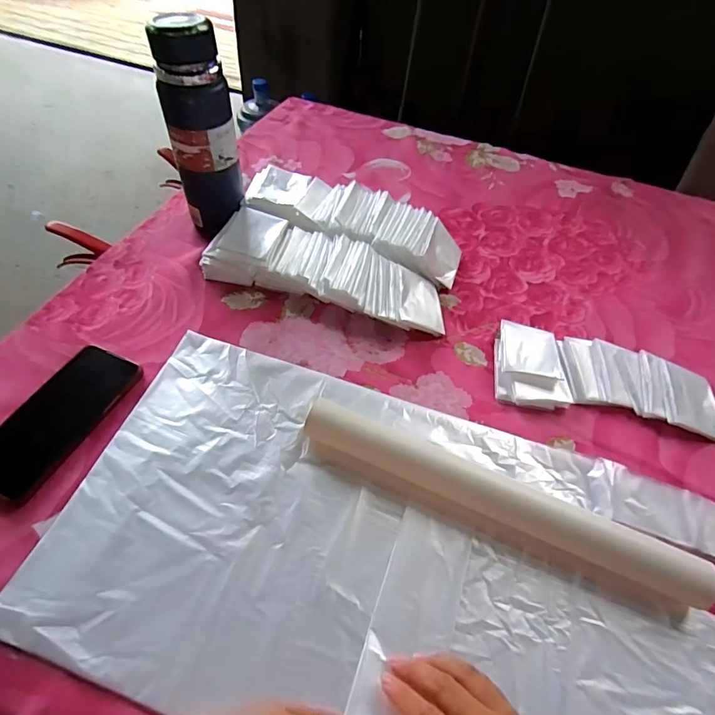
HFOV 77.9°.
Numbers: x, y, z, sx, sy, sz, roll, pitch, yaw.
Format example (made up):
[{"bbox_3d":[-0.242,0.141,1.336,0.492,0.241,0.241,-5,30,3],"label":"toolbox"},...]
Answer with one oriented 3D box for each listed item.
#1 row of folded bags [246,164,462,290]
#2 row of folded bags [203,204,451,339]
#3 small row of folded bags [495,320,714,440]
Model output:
[{"bbox_3d":[-0.008,-0.182,0.607,0.306,0.056,0.102,22,56,11],"label":"row of folded bags"},{"bbox_3d":[-0.036,-0.107,0.552,0.297,0.050,0.094,18,55,9],"label":"row of folded bags"},{"bbox_3d":[0.279,0.023,0.499,0.240,0.021,0.103,11,54,4],"label":"small row of folded bags"}]

